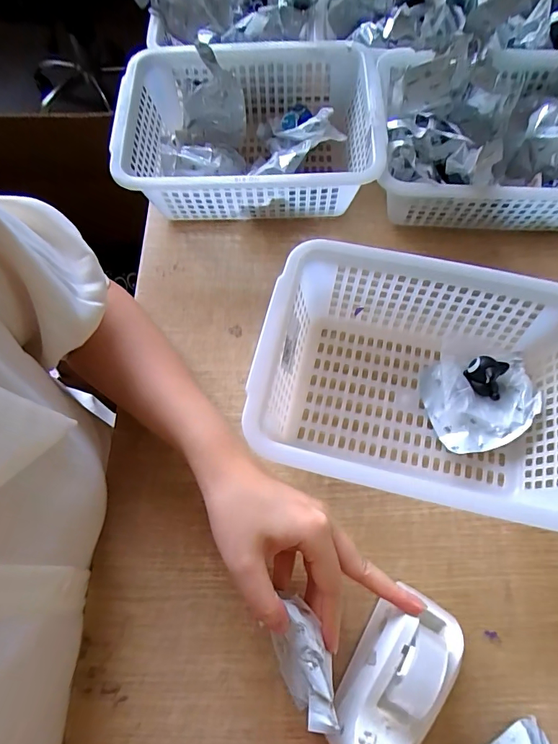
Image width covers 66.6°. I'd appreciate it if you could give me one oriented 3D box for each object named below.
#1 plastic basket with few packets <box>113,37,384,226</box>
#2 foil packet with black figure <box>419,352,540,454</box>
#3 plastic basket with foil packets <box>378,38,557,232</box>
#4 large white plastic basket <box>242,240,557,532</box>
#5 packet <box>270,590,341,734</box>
[{"bbox_3d":[-0.031,-0.254,0.461,0.252,0.092,0.210,2,68,0],"label":"plastic basket with few packets"},{"bbox_3d":[0.183,0.025,0.379,0.095,0.025,0.087,-7,68,-3],"label":"foil packet with black figure"},{"bbox_3d":[0.232,-0.243,0.441,0.257,0.095,0.198,3,68,1],"label":"plastic basket with foil packets"},{"bbox_3d":[0.117,0.012,0.361,0.262,0.092,0.195,12,69,4],"label":"large white plastic basket"},{"bbox_3d":[0.015,0.182,0.272,0.032,0.025,0.076,-13,75,-6],"label":"packet"}]

